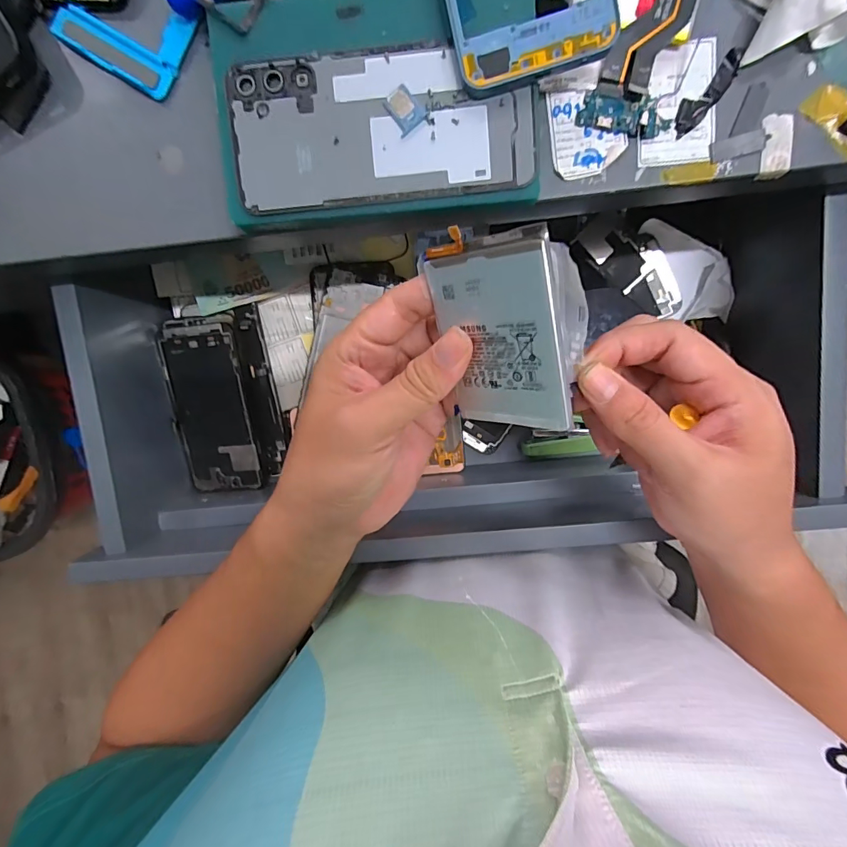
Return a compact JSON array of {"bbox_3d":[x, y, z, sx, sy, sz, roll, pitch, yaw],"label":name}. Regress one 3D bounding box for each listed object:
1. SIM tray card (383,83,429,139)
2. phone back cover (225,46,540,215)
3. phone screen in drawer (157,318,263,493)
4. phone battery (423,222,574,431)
[{"bbox_3d":[-0.010,-0.159,0.223,0.017,0.004,0.019,-41,93,6],"label":"SIM tray card"},{"bbox_3d":[-0.020,-0.153,0.226,0.154,0.004,0.071,-4,99,3],"label":"phone back cover"},{"bbox_3d":[-0.195,-0.014,0.408,0.072,0.009,0.159,-4,105,11],"label":"phone screen in drawer"},{"bbox_3d":[0.033,-0.038,0.196,0.059,0.004,0.084,8,123,42],"label":"phone battery"}]

